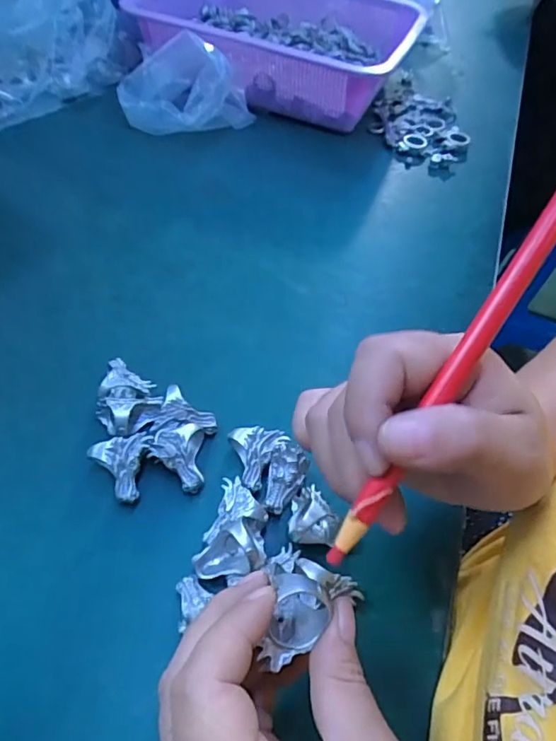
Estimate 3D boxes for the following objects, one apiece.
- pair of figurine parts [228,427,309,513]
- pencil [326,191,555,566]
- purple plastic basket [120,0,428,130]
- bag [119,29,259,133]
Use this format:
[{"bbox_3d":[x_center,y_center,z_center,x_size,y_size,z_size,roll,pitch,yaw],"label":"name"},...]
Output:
[{"bbox_3d":[-0.004,0.057,0.306,0.036,0.027,0.048,-10,53,-14],"label":"pair of figurine parts"},{"bbox_3d":[0.064,-0.006,0.176,0.010,0.006,0.168,33,92,20],"label":"pencil"},{"bbox_3d":[0.002,-0.358,0.567,0.283,0.084,0.200,21,52,11],"label":"purple plastic basket"},{"bbox_3d":[-0.098,-0.279,0.524,0.132,0.087,0.057,10,51,2],"label":"bag"}]

